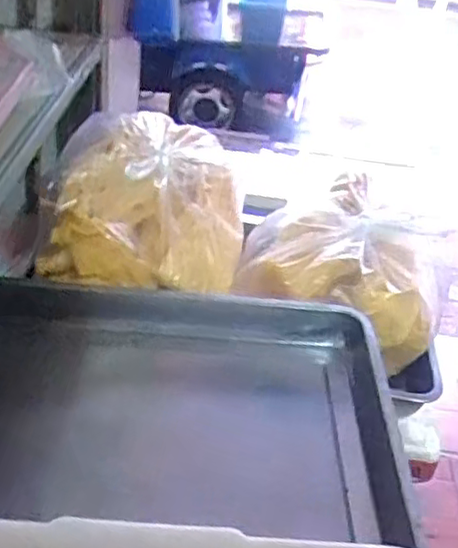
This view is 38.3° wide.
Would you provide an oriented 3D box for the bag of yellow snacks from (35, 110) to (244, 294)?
[{"bbox_3d":[-0.104,-0.094,0.889,0.249,0.164,0.256,8,34,1],"label":"bag of yellow snacks"}]

